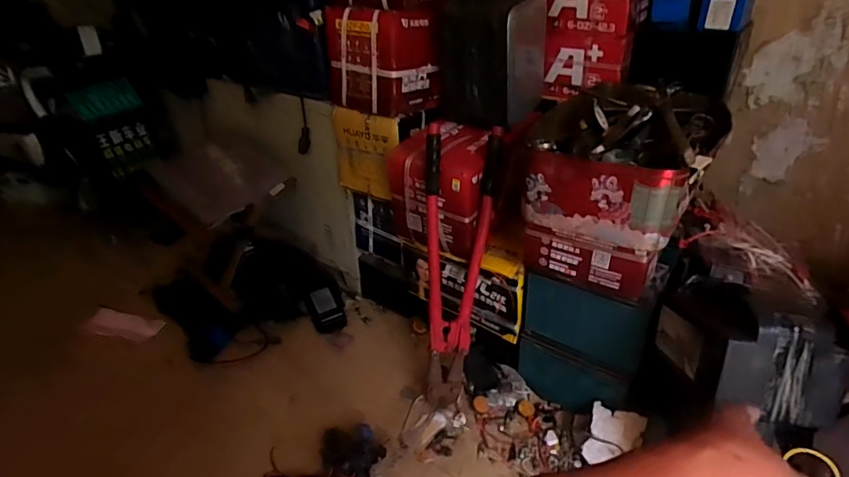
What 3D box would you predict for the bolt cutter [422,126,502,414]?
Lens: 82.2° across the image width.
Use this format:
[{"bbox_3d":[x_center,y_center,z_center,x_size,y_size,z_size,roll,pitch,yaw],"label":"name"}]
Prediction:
[{"bbox_3d":[0.061,0.072,0.969,0.133,0.564,0.029,1,16,-6],"label":"bolt cutter"}]

